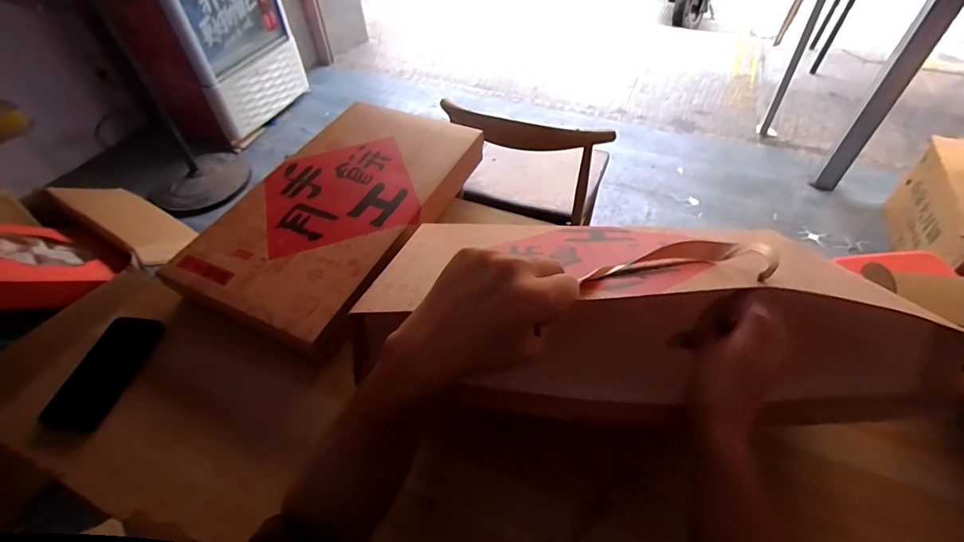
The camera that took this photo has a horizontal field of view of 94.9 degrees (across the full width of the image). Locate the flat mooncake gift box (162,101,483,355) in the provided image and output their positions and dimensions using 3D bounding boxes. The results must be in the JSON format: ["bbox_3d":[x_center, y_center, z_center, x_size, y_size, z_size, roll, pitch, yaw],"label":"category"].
[{"bbox_3d":[-0.229,-0.108,0.709,0.300,0.058,0.473,19,52,17],"label":"flat mooncake gift box"}]

